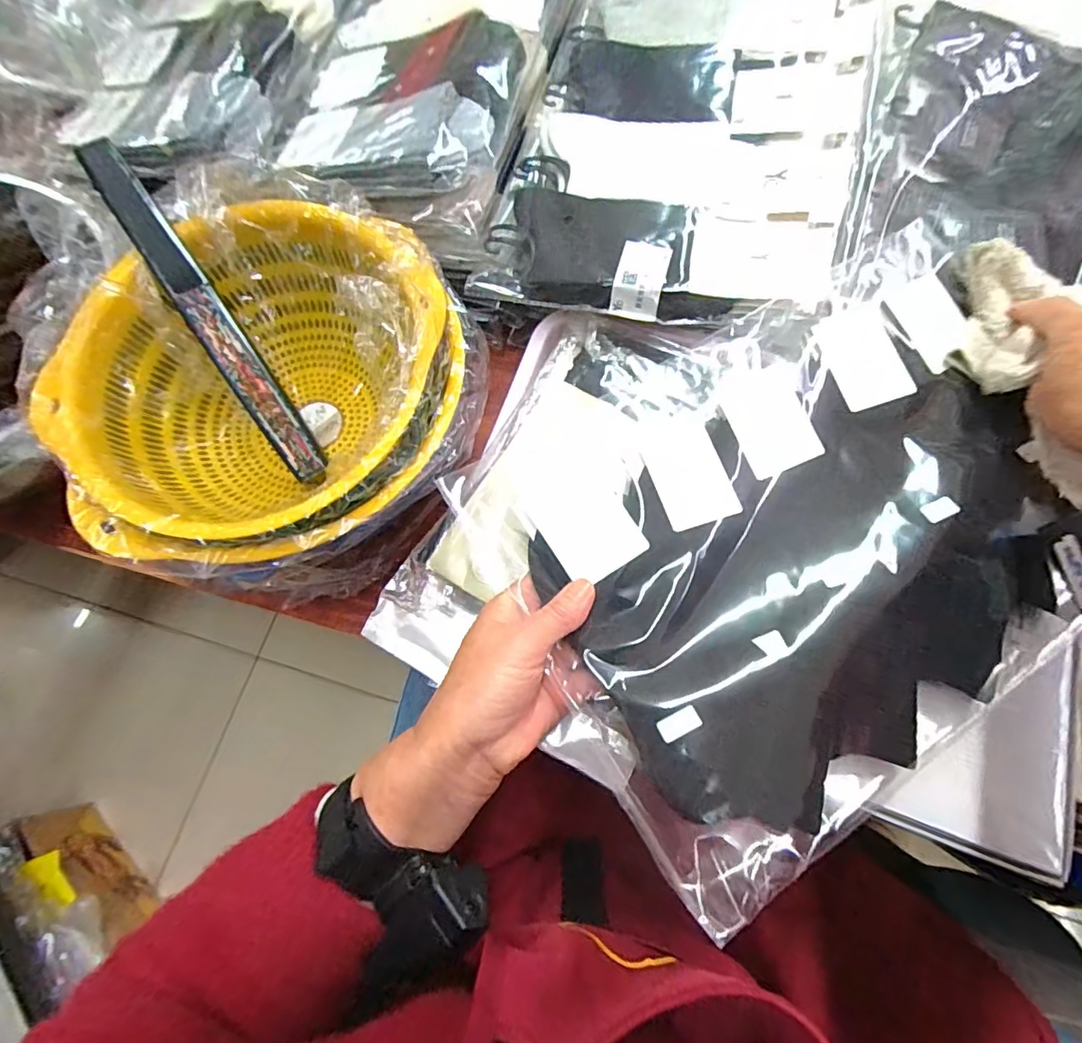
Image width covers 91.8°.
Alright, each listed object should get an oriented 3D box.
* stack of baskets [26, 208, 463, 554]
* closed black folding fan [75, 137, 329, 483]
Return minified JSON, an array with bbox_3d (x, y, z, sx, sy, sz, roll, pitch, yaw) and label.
[{"bbox_3d":[-0.192,-0.088,0.389,0.266,0.120,0.248,-8,71,-1],"label":"stack of baskets"},{"bbox_3d":[-0.246,-0.149,0.389,0.030,0.030,0.263,-33,98,-9],"label":"closed black folding fan"}]

